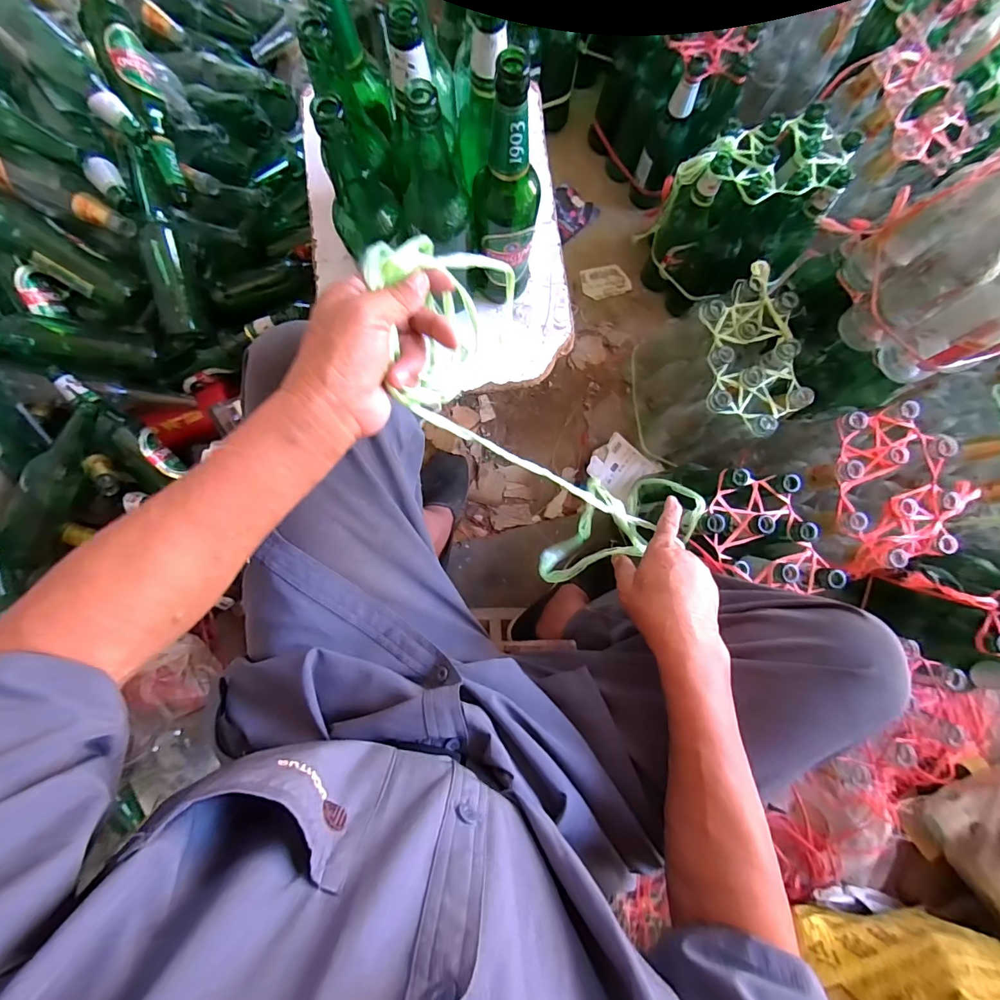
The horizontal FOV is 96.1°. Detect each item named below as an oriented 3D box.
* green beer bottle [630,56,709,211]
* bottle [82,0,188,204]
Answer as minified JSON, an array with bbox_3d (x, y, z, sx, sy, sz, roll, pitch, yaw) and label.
[{"bbox_3d":[0.292,-0.624,0.794,0.067,0.239,0.060,22,82,0],"label":"green beer bottle"},{"bbox_3d":[-0.516,-0.574,0.650,0.059,0.062,0.267,-20,99,-5],"label":"bottle"}]

